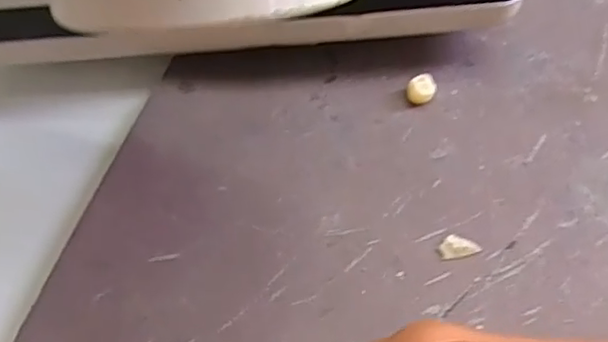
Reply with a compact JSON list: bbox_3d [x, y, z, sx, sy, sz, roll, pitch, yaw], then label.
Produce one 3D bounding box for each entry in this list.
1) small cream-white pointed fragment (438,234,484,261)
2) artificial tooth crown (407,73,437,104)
[{"bbox_3d":[0.045,0.021,0.180,0.012,0.004,0.007,-12,56,-5],"label":"small cream-white pointed fragment"},{"bbox_3d":[0.040,-0.027,0.212,0.009,0.008,0.008,9,57,10],"label":"artificial tooth crown"}]

